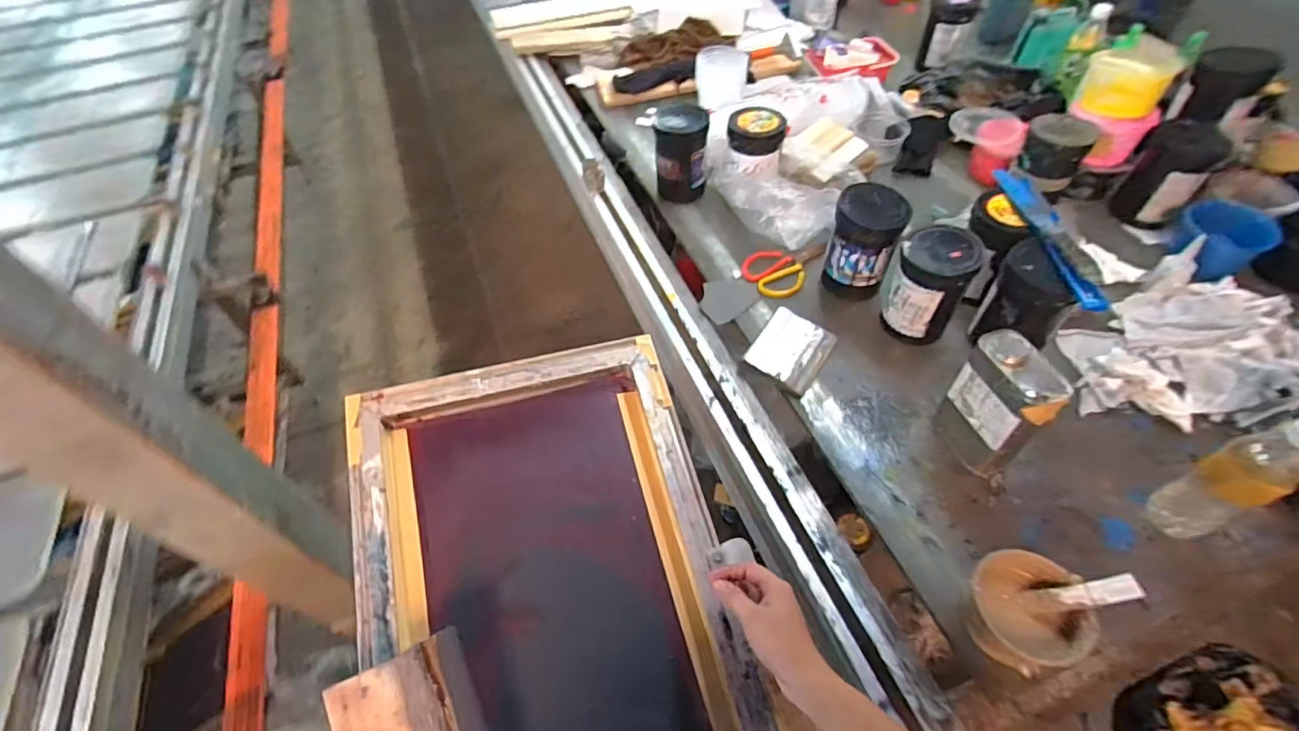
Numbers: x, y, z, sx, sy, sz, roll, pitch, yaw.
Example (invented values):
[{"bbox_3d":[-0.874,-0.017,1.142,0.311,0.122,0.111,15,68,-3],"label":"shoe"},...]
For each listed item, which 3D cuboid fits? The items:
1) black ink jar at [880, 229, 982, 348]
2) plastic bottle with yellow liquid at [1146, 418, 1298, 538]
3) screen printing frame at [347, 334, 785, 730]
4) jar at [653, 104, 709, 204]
[{"bbox_3d":[0.427,-0.130,0.882,0.107,0.160,0.130,25,57,20],"label":"black ink jar"},{"bbox_3d":[0.654,0.122,0.628,0.057,0.228,0.063,-20,54,-13],"label":"plastic bottle with yellow liquid"},{"bbox_3d":[-0.110,0.249,0.631,0.385,0.045,0.574,-13,64,-12],"label":"screen printing frame"},{"bbox_3d":[0.063,-0.414,1.136,0.103,0.161,0.098,1,52,3],"label":"jar"}]

